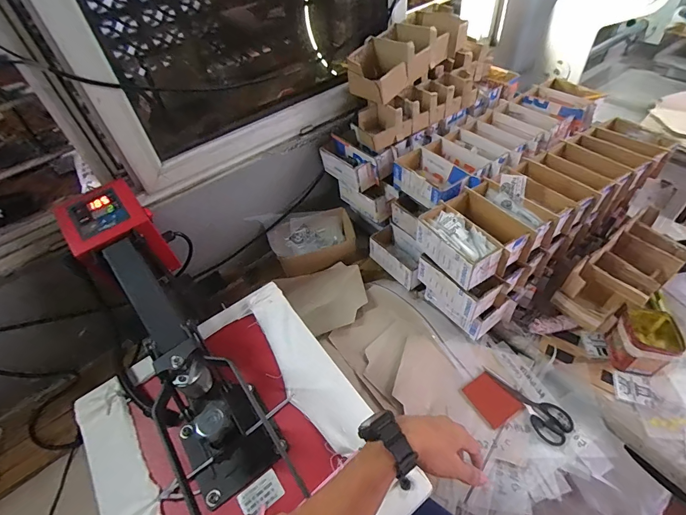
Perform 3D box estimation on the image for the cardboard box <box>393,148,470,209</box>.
[{"bbox_3d":[0.204,-0.183,0.852,0.117,0.061,0.176,-28,51,-17],"label":"cardboard box"}]

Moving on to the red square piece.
[{"bbox_3d":[0.297,0.280,0.732,0.078,0.004,0.091,-30,60,-16],"label":"red square piece"}]

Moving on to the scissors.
[{"bbox_3d":[0.365,0.279,0.726,0.070,0.010,0.172,-29,51,-18],"label":"scissors"}]

